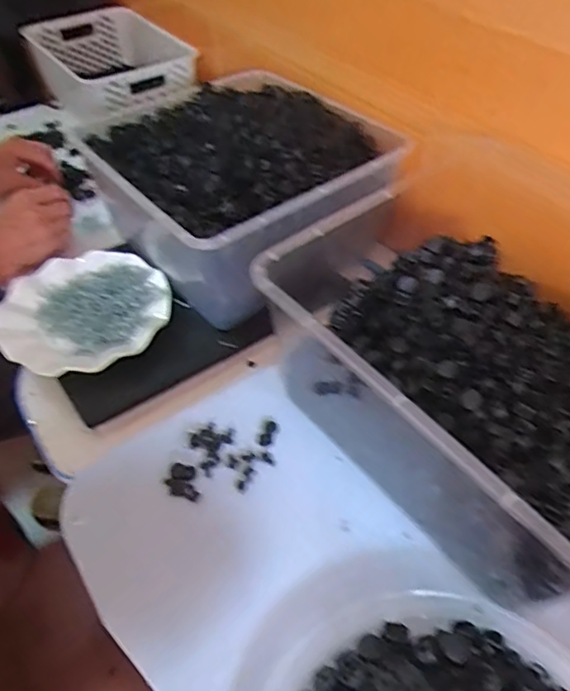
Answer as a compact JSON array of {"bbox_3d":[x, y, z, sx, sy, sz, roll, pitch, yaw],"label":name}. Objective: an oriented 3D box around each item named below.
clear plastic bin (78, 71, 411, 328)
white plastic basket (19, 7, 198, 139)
[{"bbox_3d":[-0.054,-0.192,0.677,0.286,0.125,0.288,-31,55,-24],"label":"clear plastic bin"},{"bbox_3d":[-0.307,-0.503,1.039,0.211,0.099,0.309,-29,54,-23],"label":"white plastic basket"}]

